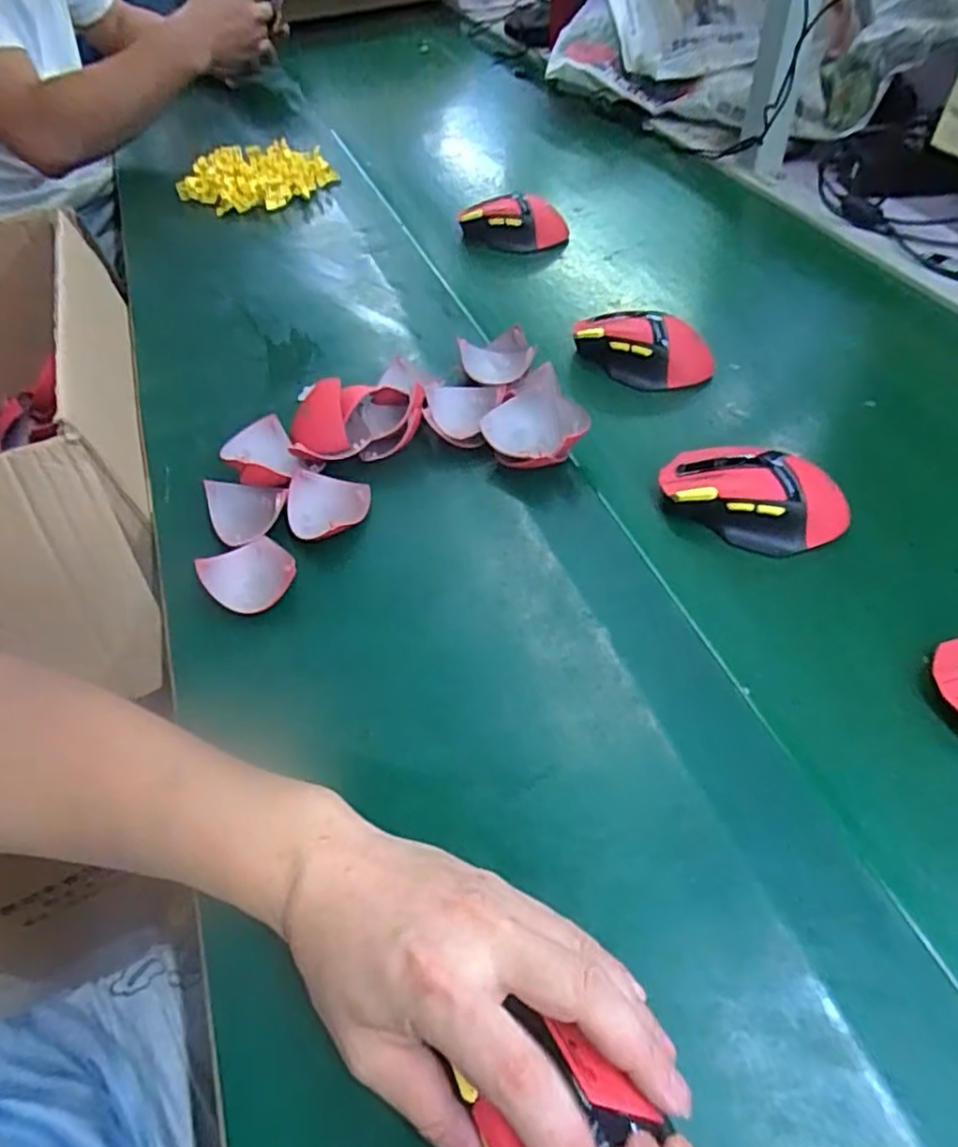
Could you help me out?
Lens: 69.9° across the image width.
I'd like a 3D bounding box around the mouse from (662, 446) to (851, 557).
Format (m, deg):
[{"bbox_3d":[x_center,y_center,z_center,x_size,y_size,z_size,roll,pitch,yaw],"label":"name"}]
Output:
[{"bbox_3d":[0.183,-0.049,0.453,0.121,0.038,0.065,17,55,16],"label":"mouse"}]

